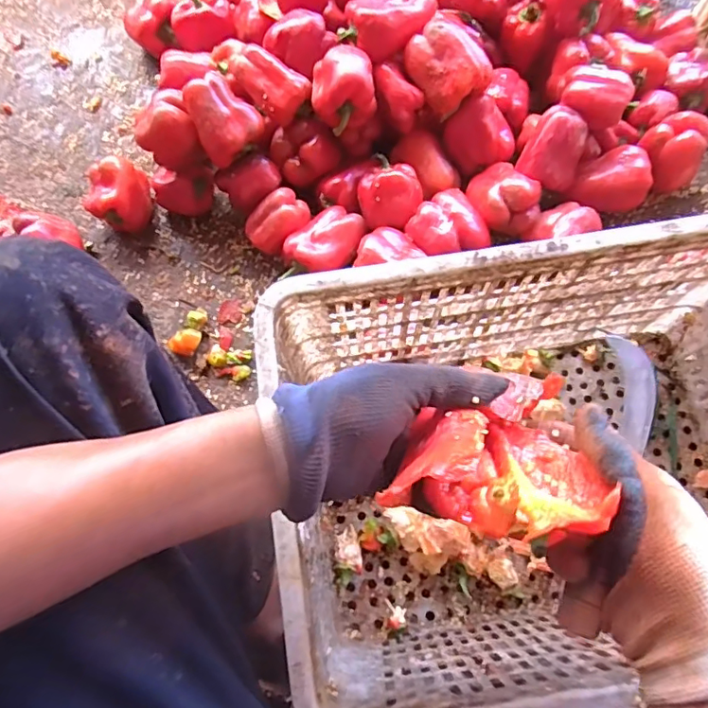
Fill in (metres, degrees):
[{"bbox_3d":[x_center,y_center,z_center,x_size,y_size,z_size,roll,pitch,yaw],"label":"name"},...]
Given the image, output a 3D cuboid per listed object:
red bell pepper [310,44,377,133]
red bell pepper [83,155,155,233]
[{"bbox_3d":[-0.015,-0.345,0.696,0.081,0.067,0.075,-7,72,0],"label":"red bell pepper"},{"bbox_3d":[-0.344,-0.228,0.793,0.095,0.094,0.083,-36,75,-9],"label":"red bell pepper"}]

